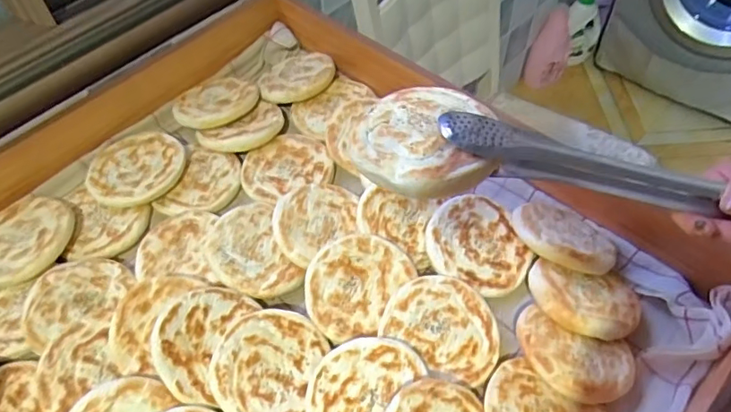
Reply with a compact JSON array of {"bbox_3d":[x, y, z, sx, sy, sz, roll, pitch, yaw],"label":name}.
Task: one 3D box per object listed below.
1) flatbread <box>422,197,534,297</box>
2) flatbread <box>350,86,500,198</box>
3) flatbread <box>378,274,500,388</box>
[{"bbox_3d":[0.131,0.045,0.644,0.113,0.010,0.122,3,64,-7],"label":"flatbread"},{"bbox_3d":[0.045,-0.055,0.436,0.106,0.015,0.104,-1,55,4],"label":"flatbread"},{"bbox_3d":[0.085,0.126,0.588,0.120,0.025,0.094,21,57,17],"label":"flatbread"}]

